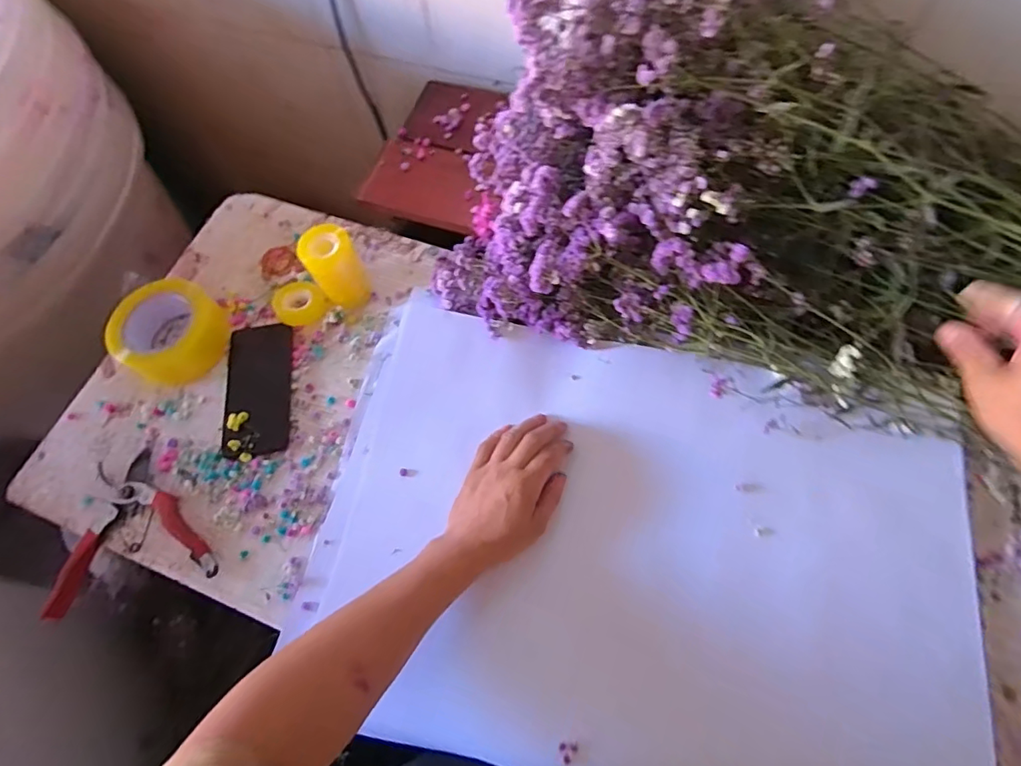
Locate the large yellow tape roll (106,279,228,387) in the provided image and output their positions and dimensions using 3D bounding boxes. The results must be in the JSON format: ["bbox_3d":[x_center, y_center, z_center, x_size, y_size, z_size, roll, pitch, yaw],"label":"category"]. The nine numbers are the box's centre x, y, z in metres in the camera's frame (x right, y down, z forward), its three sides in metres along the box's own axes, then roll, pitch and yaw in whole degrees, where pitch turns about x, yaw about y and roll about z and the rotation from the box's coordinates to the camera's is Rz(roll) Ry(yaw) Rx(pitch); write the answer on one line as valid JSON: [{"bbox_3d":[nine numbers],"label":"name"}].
[{"bbox_3d":[-0.400,-0.062,0.617,0.110,0.061,0.115,-1,67,3],"label":"large yellow tape roll"}]

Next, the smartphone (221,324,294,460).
[{"bbox_3d":[-0.293,0.004,0.610,0.075,0.015,0.162,-8,66,-1],"label":"smartphone"}]

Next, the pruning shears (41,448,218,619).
[{"bbox_3d":[-0.403,0.147,0.555,0.175,0.024,0.150,-15,67,-3],"label":"pruning shears"}]

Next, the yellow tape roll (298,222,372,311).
[{"bbox_3d":[-0.206,-0.134,0.628,0.056,0.101,0.048,-33,69,-11],"label":"yellow tape roll"}]

